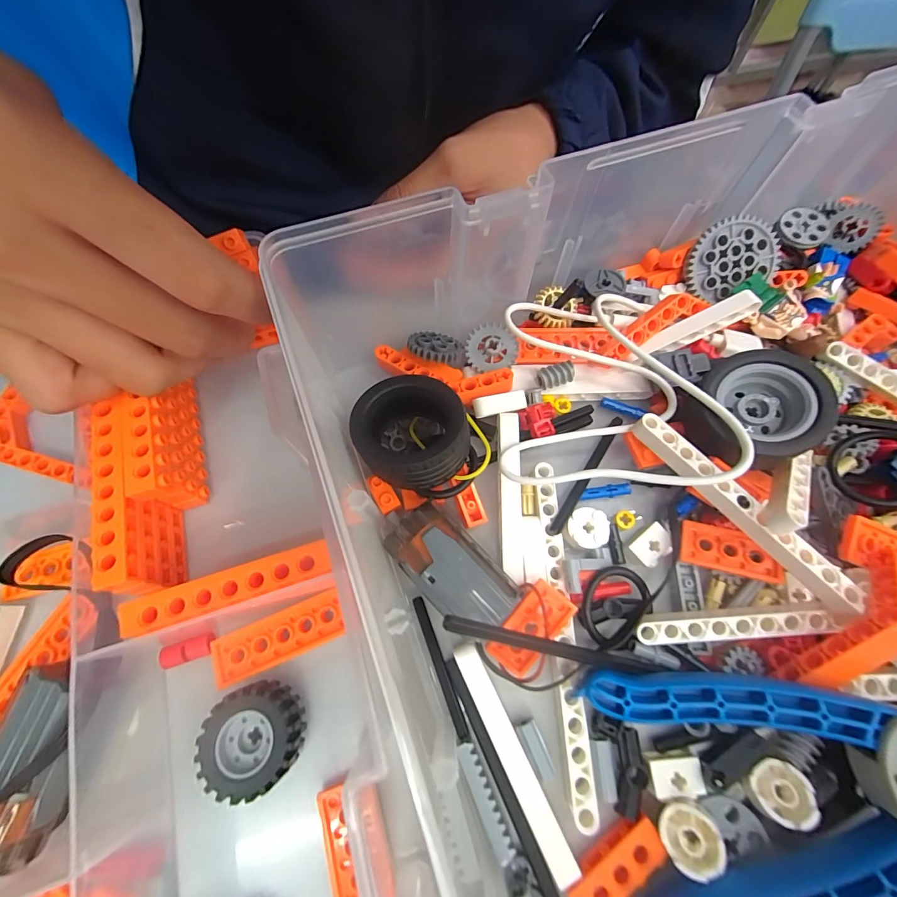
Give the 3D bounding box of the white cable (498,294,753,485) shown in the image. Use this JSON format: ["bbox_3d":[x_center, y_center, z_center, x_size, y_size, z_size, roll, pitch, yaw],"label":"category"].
[{"bbox_3d":[0.062,-0.027,0.156,0.077,0.030,0.091,4,69,1],"label":"white cable"}]

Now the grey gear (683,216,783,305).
[{"bbox_3d":[0.129,-0.087,0.177,0.038,0.005,0.035,-18,101,9],"label":"grey gear"}]

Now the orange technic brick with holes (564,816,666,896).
[{"bbox_3d":[0.051,0.127,0.117,0.031,0.006,0.011,-34,73,-13],"label":"orange technic brick with holes"}]

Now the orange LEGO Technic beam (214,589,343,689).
[{"bbox_3d":[-0.060,0.067,0.138,0.045,0.004,0.016,-22,71,-9],"label":"orange LEGO Technic beam"}]

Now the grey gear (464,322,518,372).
[{"bbox_3d":[0.019,-0.045,0.173,0.022,0.007,0.020,0,69,-1],"label":"grey gear"}]

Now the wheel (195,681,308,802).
[{"bbox_3d":[-0.062,0.093,0.127,0.032,0.014,0.028,-23,71,-10],"label":"wheel"}]

